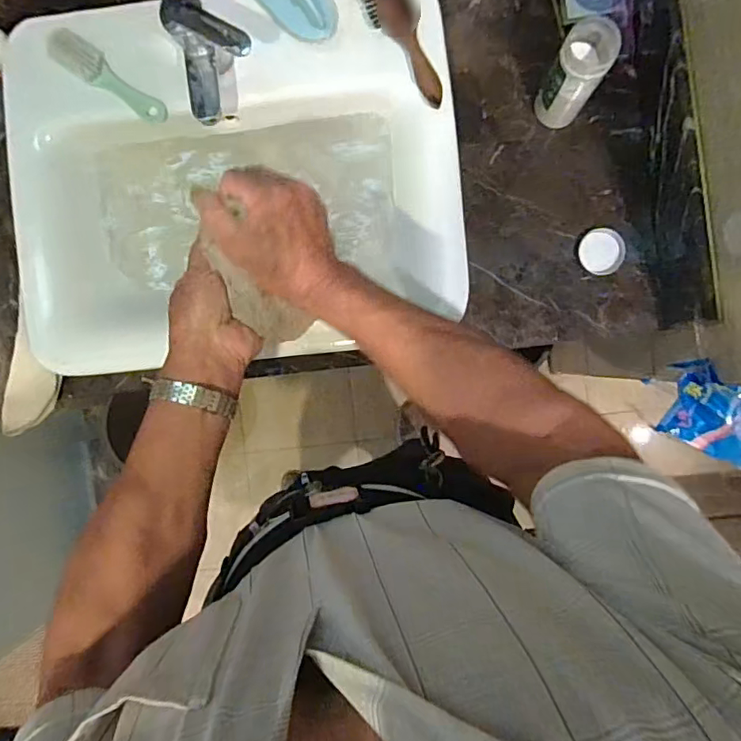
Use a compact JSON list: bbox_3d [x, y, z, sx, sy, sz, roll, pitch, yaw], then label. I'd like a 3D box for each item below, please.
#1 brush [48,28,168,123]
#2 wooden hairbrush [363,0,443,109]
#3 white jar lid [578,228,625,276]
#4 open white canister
[{"bbox_3d":[-0.324,-0.360,0.670,0.175,0.035,0.041,37,93,3],"label":"brush"},{"bbox_3d":[0.040,-0.383,0.637,0.058,0.027,0.166,-21,89,4],"label":"wooden hairbrush"},{"bbox_3d":[0.309,-0.157,0.733,0.058,0.021,0.058,0,91,4],"label":"white jar lid"},{"bbox_3d":[0.247,-0.356,0.665,0.062,0.138,0.068,0,91,4],"label":"open white canister"}]

